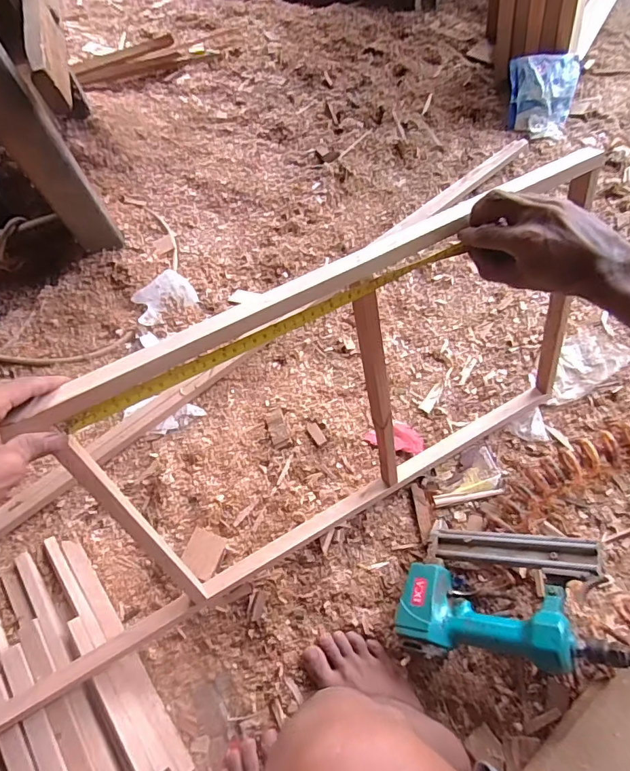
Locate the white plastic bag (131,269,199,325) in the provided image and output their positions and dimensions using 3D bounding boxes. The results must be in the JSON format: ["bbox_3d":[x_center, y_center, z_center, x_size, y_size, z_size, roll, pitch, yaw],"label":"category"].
[{"bbox_3d":[-0.292,-0.166,0.877,0.114,0.026,0.085,-38,62,-14],"label":"white plastic bag"}]

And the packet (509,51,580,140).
[{"bbox_3d":[0.537,-0.680,1.080,0.161,0.047,0.184,4,104,-5],"label":"packet"}]

